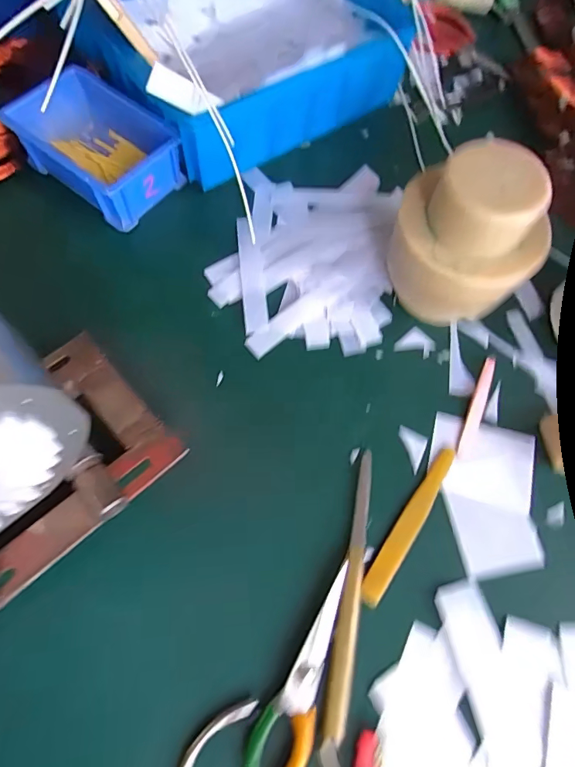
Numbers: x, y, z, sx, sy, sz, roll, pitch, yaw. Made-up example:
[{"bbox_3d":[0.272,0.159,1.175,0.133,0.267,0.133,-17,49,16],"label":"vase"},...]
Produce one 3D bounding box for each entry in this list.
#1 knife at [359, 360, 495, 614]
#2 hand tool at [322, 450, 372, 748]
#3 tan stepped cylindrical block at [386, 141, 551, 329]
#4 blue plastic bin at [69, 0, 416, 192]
[{"bbox_3d":[0.119,0.070,0.348,0.020,0.005,0.219,33,69,11],"label":"knife"},{"bbox_3d":[0.046,0.141,0.315,0.015,0.004,0.185,11,67,2],"label":"hand tool"},{"bbox_3d":[0.134,-0.106,0.351,0.096,0.133,0.079,4,67,-1],"label":"tan stepped cylindrical block"},{"bbox_3d":[-0.039,-0.340,0.449,0.278,0.101,0.215,-31,72,-15],"label":"blue plastic bin"}]

